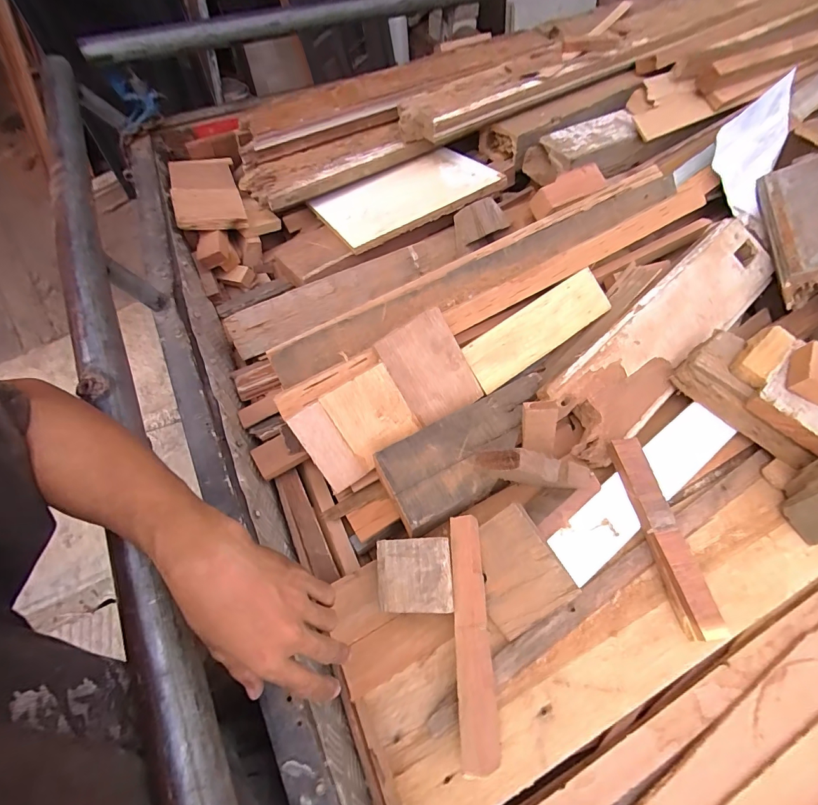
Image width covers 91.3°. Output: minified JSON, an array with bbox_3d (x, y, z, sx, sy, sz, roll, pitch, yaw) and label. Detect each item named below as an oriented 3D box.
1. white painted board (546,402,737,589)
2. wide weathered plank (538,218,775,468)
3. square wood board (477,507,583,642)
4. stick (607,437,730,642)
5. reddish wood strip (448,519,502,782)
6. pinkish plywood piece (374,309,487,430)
[{"bbox_3d":[0.301,0.104,0.509,0.309,0.011,0.065,-32,66,-18],"label":"white painted board"},{"bbox_3d":[0.401,-0.118,0.609,0.512,0.028,0.134,-39,91,-18],"label":"wide weathered plank"},{"bbox_3d":[0.115,0.184,0.439,0.096,0.011,0.110,-39,72,11],"label":"square wood board"},{"bbox_3d":[0.292,0.149,0.467,0.037,0.026,0.221,-8,61,-6],"label":"stick"},{"bbox_3d":[0.064,0.229,0.406,0.034,0.011,0.221,-1,61,-2],"label":"reddish wood strip"},{"bbox_3d":[0.031,-0.044,0.547,0.103,0.011,0.139,-35,110,-11],"label":"pinkish plywood piece"}]

